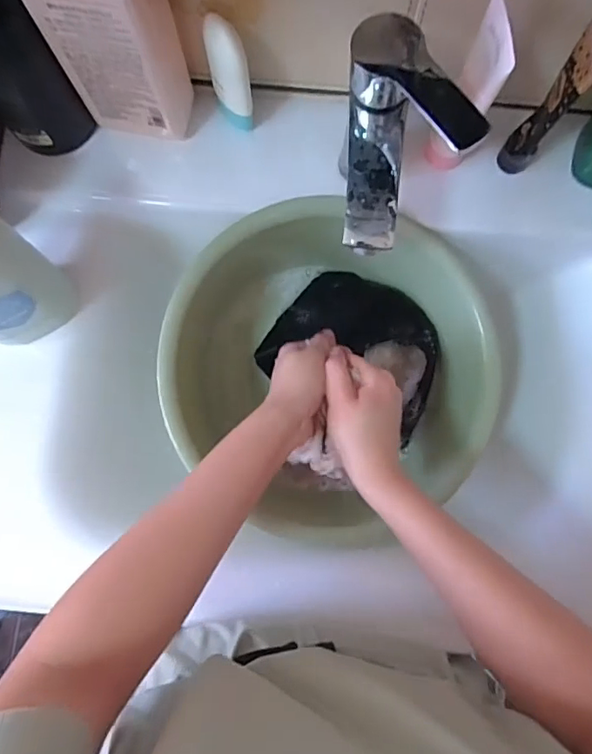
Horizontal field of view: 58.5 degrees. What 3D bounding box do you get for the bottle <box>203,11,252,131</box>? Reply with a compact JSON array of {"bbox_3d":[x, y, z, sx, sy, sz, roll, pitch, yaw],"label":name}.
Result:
[{"bbox_3d":[-0.057,-0.256,0.464,0.030,0.114,0.036,-11,79,-2],"label":"bottle"}]

